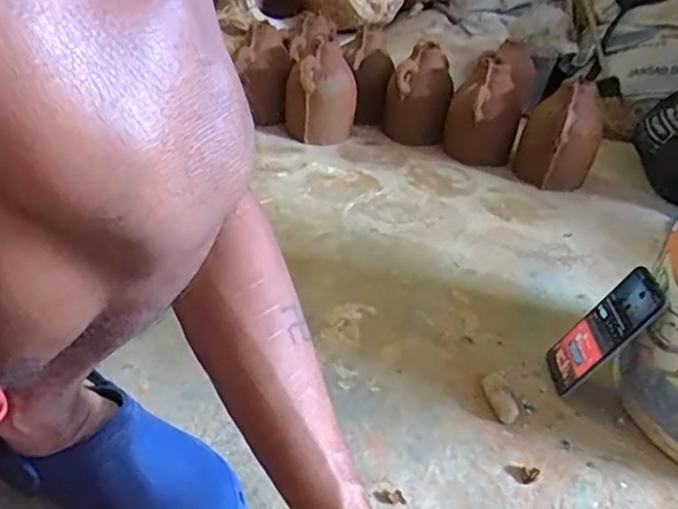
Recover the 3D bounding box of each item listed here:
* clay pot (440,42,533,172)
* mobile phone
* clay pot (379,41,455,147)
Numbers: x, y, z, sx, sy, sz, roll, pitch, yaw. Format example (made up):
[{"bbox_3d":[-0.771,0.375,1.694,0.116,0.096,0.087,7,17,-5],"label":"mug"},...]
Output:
[{"bbox_3d":[0.317,-0.310,1.184,0.142,0.209,0.123,4,33,-5],"label":"clay pot"},{"bbox_3d":[0.293,0.087,0.642,0.014,0.158,0.076,26,28,-19],"label":"mobile phone"},{"bbox_3d":[0.171,-0.340,1.238,0.140,0.189,0.121,11,33,5],"label":"clay pot"}]

